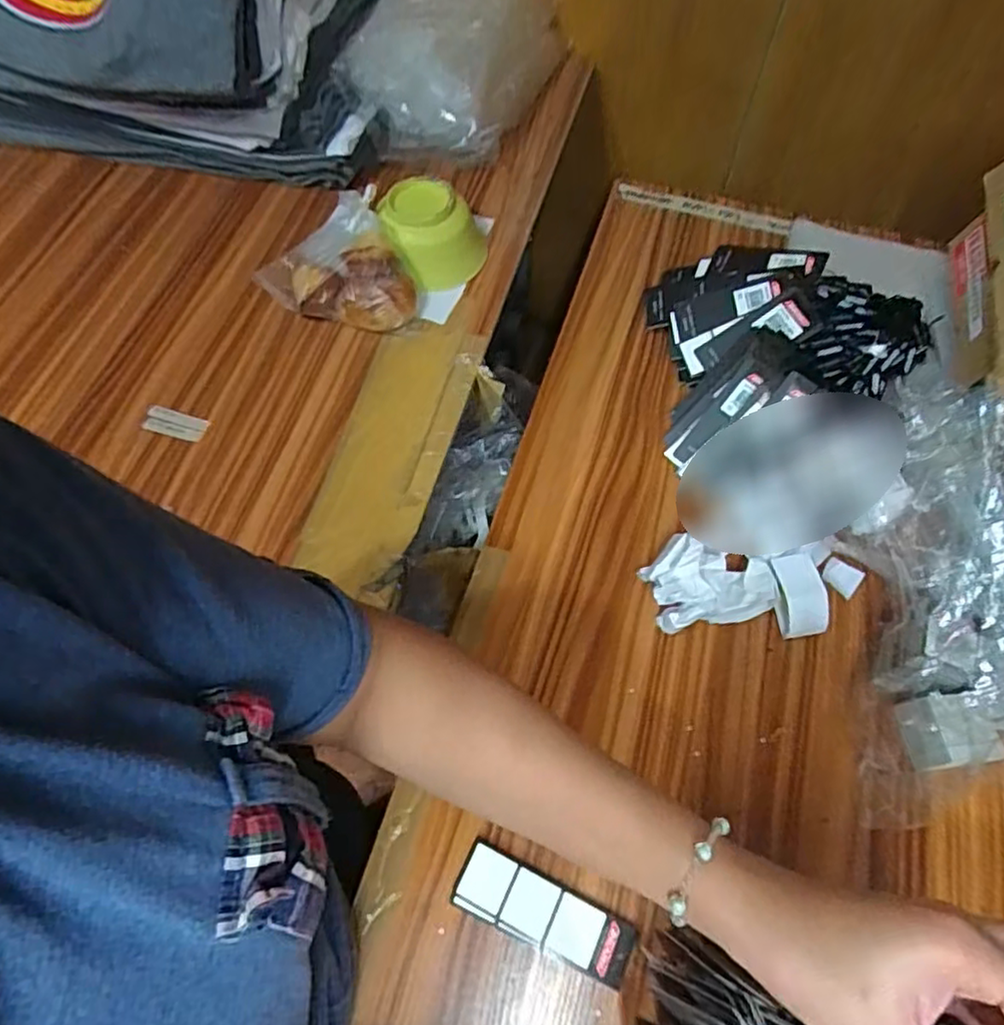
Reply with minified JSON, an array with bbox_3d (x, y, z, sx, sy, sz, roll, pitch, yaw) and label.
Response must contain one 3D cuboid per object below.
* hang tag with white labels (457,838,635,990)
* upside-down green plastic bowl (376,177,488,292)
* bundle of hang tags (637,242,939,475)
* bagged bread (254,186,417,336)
[{"bbox_3d":[0.028,0.271,0.444,0.121,0.011,0.041,22,66,15],"label":"hang tag with white labels"},{"bbox_3d":[-0.083,-0.297,0.711,0.104,0.069,0.093,35,67,18],"label":"upside-down green plastic bowl"},{"bbox_3d":[0.285,-0.167,0.645,0.278,0.078,0.240,-6,61,-2],"label":"bundle of hang tags"},{"bbox_3d":[-0.169,-0.242,0.681,0.145,0.081,0.126,-21,63,-11],"label":"bagged bread"}]

